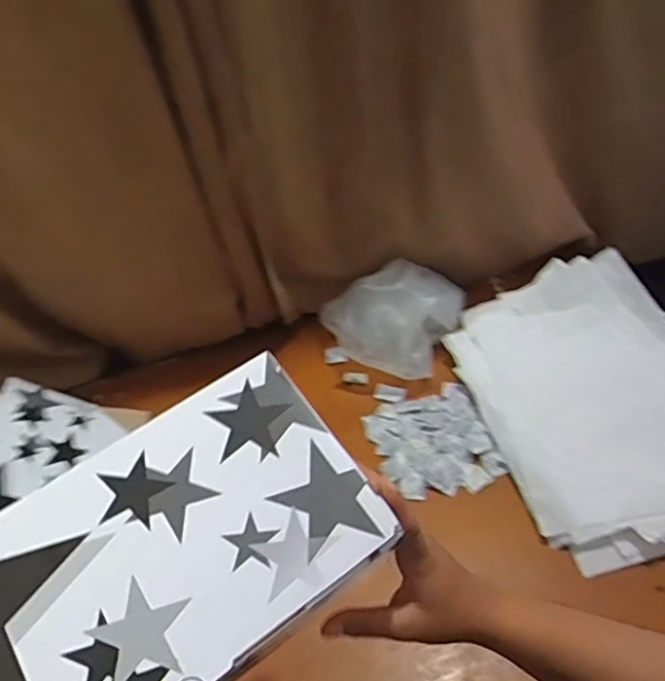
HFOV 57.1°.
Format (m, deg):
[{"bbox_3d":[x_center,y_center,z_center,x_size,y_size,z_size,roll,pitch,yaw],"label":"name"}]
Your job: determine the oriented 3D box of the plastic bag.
[{"bbox_3d":[0.112,-0.038,0.969,0.227,0.127,0.188,-29,47,-22],"label":"plastic bag"}]

